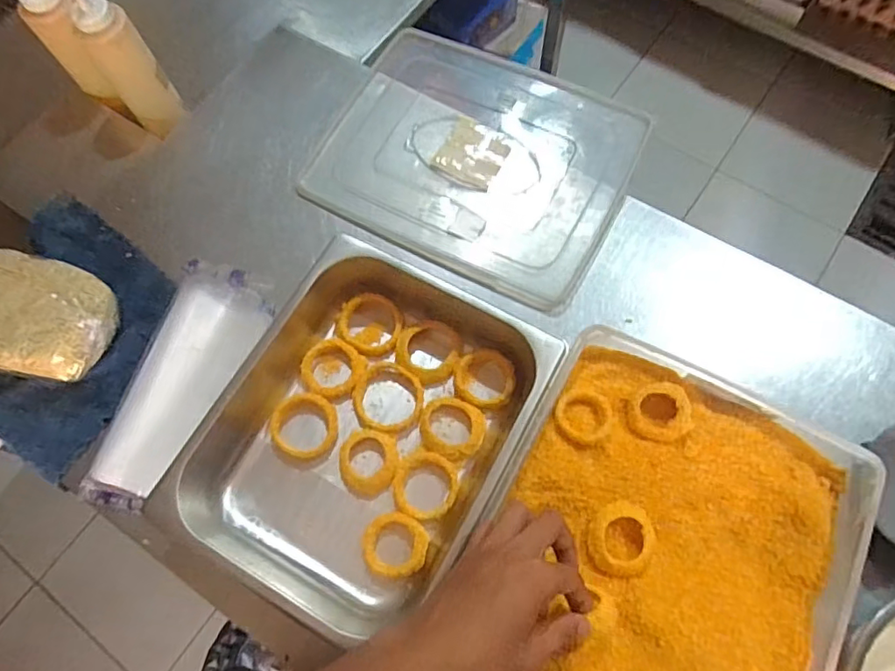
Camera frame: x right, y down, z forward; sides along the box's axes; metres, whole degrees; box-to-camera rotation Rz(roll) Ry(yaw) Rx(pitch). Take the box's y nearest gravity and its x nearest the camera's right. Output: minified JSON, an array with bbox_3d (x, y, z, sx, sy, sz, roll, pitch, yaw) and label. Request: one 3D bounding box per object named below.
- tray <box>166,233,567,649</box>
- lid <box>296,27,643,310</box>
[{"bbox_3d":[-0.074,0.090,0.537,0.260,0.075,0.315,29,74,12],"label":"tray"},{"bbox_3d":[0.036,-0.220,0.672,0.354,0.019,0.296,26,73,11],"label":"lid"}]

